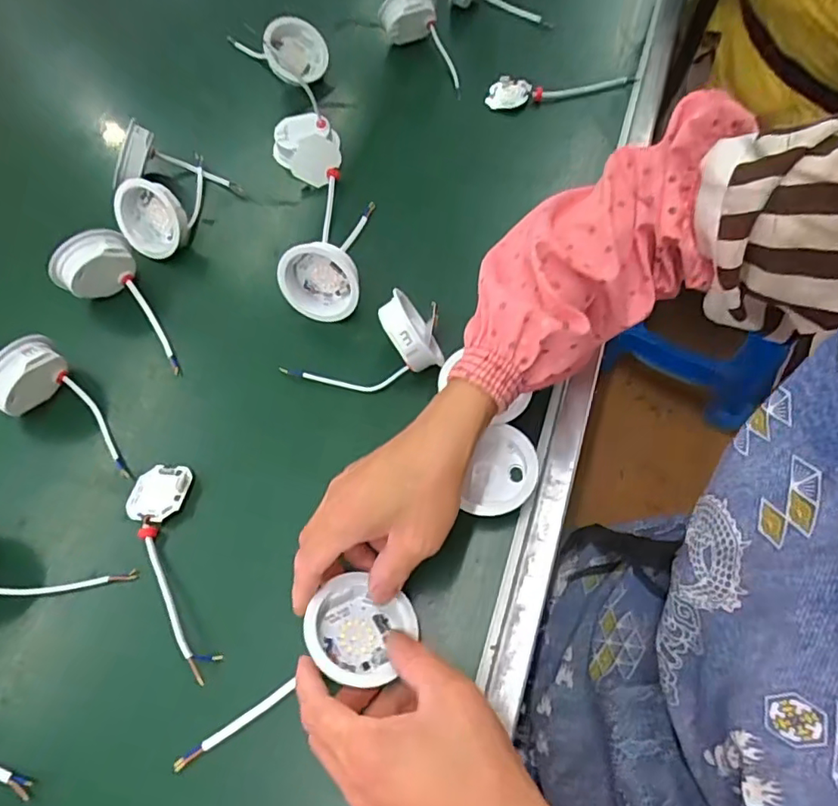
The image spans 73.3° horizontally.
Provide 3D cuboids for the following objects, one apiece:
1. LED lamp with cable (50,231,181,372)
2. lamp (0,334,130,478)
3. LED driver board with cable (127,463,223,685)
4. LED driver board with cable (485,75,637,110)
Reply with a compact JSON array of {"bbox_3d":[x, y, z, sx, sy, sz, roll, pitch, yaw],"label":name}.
[{"bbox_3d":[-0.261,-0.091,0.500,0.071,0.077,0.123,-42,67,-14],"label":"LED lamp with cable"},{"bbox_3d":[-0.286,0.001,0.455,0.121,0.070,0.070,26,70,18],"label":"lamp"},{"bbox_3d":[-0.185,0.119,0.415,0.049,0.023,0.166,-20,63,-3],"label":"LED driver board with cable"},{"bbox_3d":[0.159,-0.354,0.635,0.164,0.021,0.037,-5,63,4],"label":"LED driver board with cable"}]

